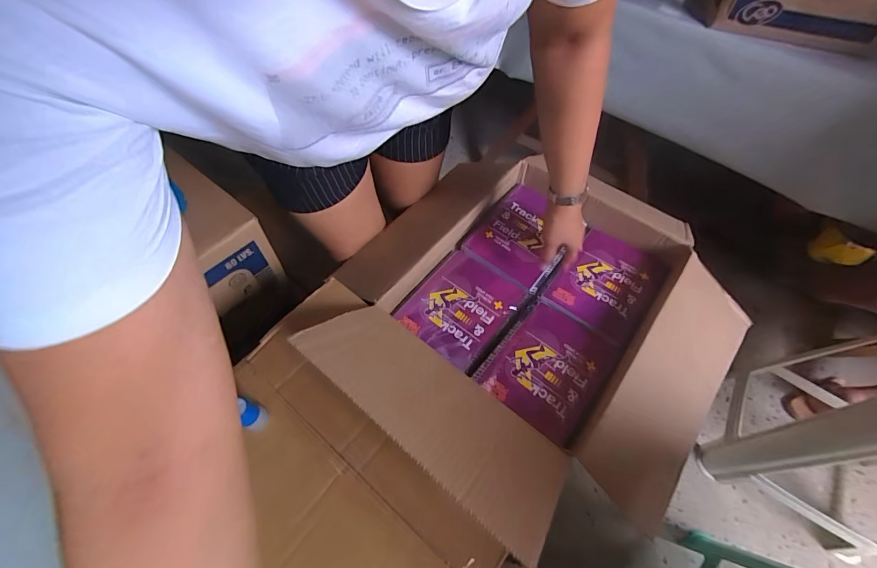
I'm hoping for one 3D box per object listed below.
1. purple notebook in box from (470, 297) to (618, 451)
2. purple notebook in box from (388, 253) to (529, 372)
[{"bbox_3d":[0.171,0.122,0.605,0.158,0.028,0.190,37,68,14],"label":"purple notebook in box"},{"bbox_3d":[0.039,0.039,0.671,0.155,0.024,0.192,35,61,17],"label":"purple notebook in box"}]

